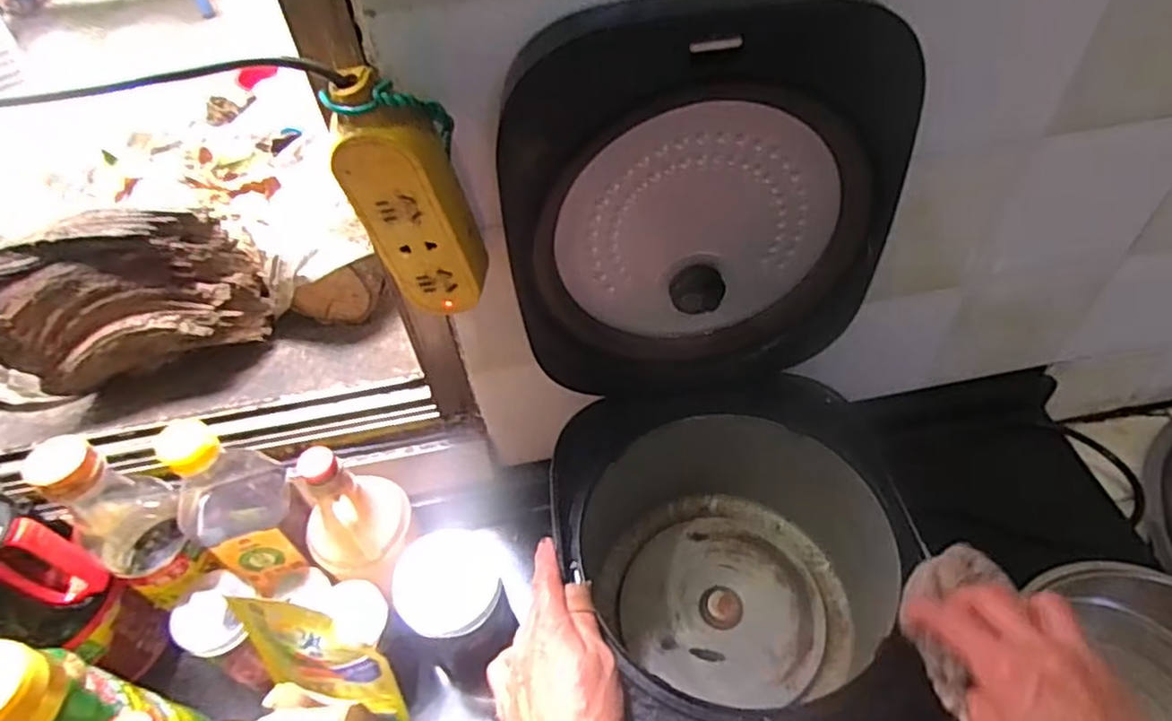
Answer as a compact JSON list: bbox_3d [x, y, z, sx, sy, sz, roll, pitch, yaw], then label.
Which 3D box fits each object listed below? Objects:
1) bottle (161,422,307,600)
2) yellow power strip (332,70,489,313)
[{"bbox_3d":[-0.275,0.115,0.555,0.056,0.179,0.080,32,59,28],"label":"bottle"},{"bbox_3d":[-0.101,-0.092,0.413,0.063,0.159,0.029,-13,49,-6],"label":"yellow power strip"}]

